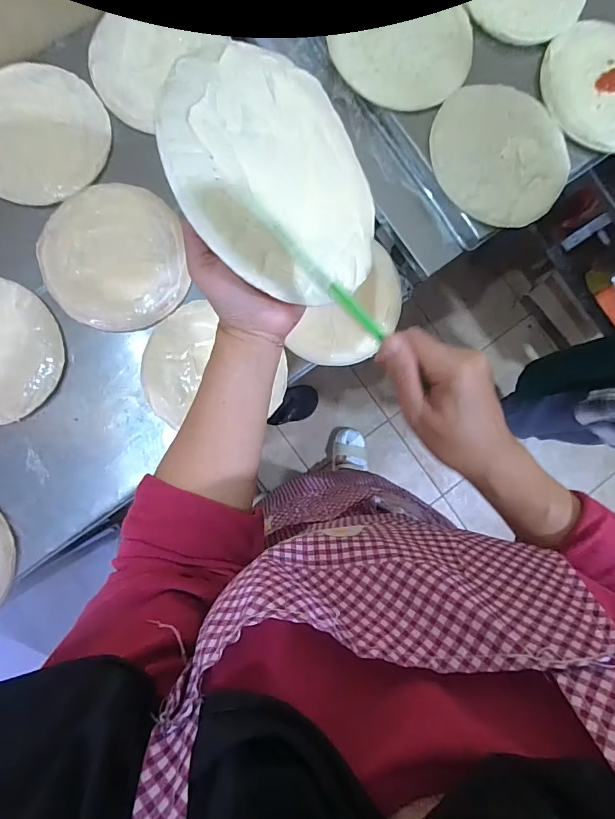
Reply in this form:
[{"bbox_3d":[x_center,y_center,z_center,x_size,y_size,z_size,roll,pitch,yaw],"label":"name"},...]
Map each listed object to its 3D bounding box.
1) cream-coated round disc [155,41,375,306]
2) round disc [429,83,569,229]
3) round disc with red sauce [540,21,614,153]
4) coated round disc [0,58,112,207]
[{"bbox_3d":[-0.015,-0.178,0.324,0.184,0.015,0.185,7,79,-37],"label":"cream-coated round disc"},{"bbox_3d":[0.268,-0.355,0.593,0.189,0.013,0.195,1,85,-8],"label":"round disc"},{"bbox_3d":[0.438,-0.472,0.621,0.174,0.015,0.196,-43,89,-5],"label":"round disc with red sauce"},{"bbox_3d":[-0.391,-0.396,0.600,0.206,0.033,0.196,1,86,-8],"label":"coated round disc"}]

